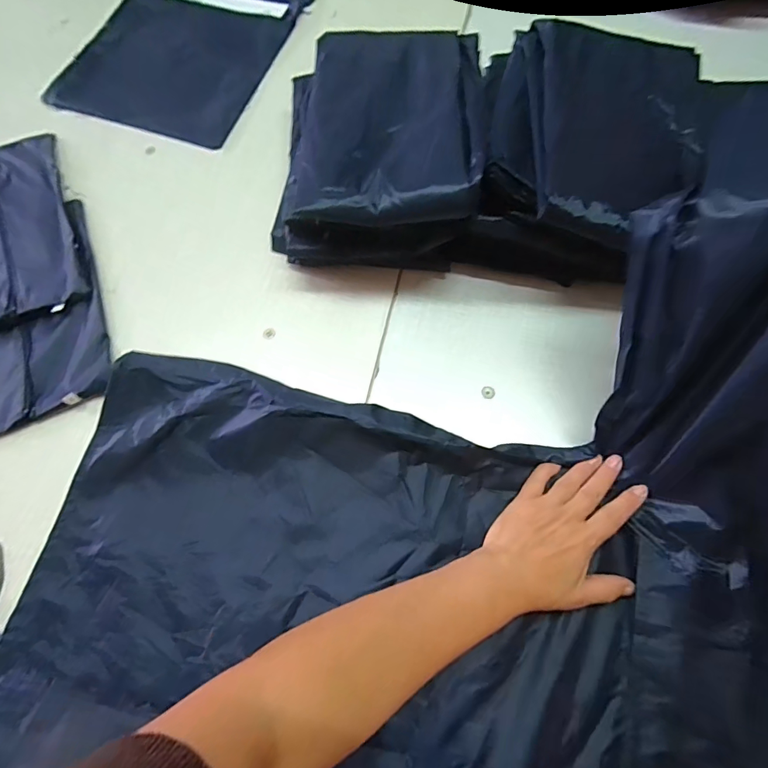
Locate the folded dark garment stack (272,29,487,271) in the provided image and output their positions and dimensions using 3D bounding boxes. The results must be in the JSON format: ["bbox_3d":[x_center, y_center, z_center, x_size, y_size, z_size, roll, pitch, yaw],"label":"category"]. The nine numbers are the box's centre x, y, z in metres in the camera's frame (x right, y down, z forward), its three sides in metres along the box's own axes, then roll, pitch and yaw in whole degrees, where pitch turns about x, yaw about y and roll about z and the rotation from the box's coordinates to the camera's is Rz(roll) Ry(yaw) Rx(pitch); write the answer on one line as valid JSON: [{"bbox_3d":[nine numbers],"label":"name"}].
[{"bbox_3d":[-0.007,-0.255,0.477,0.227,0.118,0.270,10,70,6],"label":"folded dark garment stack"}]

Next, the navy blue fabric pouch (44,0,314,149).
[{"bbox_3d":[-0.301,-0.508,0.640,0.287,0.011,0.339,19,71,9],"label":"navy blue fabric pouch"}]

